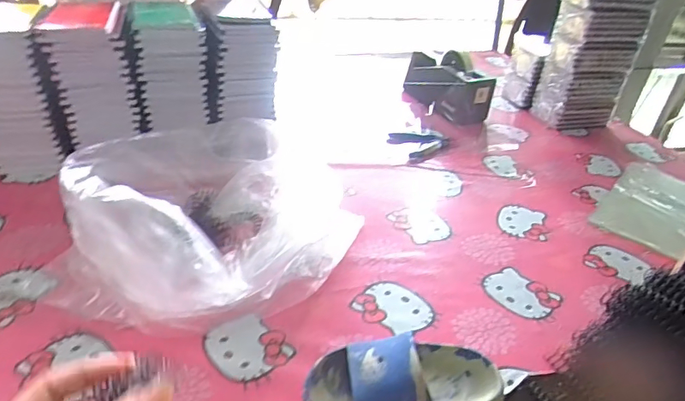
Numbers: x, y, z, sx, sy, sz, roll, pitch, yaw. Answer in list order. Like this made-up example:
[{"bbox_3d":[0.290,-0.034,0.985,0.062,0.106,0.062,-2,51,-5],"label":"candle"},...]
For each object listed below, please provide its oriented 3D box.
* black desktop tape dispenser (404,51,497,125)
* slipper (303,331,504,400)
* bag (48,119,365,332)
[{"bbox_3d":[0.213,-0.243,0.998,0.073,0.111,0.201,-13,38,-27],"label":"black desktop tape dispenser"},{"bbox_3d":[0.055,0.155,0.419,0.171,0.061,0.078,-2,34,-12],"label":"slipper"},{"bbox_3d":[-0.133,-0.002,0.573,0.278,0.123,0.323,13,34,11],"label":"bag"}]

